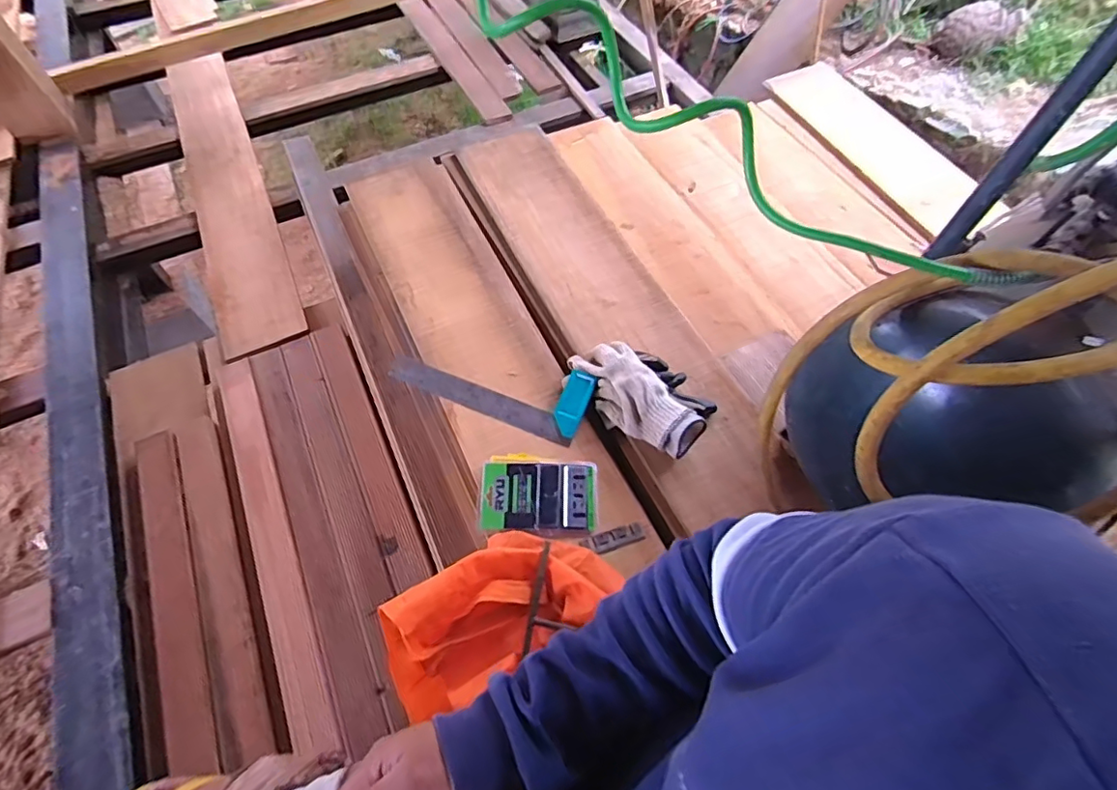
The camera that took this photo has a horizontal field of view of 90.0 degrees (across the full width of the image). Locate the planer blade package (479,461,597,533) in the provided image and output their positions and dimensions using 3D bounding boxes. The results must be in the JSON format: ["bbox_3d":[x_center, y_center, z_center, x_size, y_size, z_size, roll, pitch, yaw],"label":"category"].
[{"bbox_3d":[-0.026,0.134,0.738,0.153,0.020,0.093,-2,59,0],"label":"planer blade package"}]

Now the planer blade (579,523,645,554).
[{"bbox_3d":[0.070,0.186,0.719,0.081,0.008,0.023,-17,60,-9],"label":"planer blade"}]

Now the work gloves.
[{"bbox_3d":[0.116,-0.011,0.793,0.121,0.061,0.218,-36,64,-18],"label":"work gloves"}]

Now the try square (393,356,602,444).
[{"bbox_3d":[-0.098,-0.021,0.828,0.292,0.017,0.107,19,77,10],"label":"try square"}]

